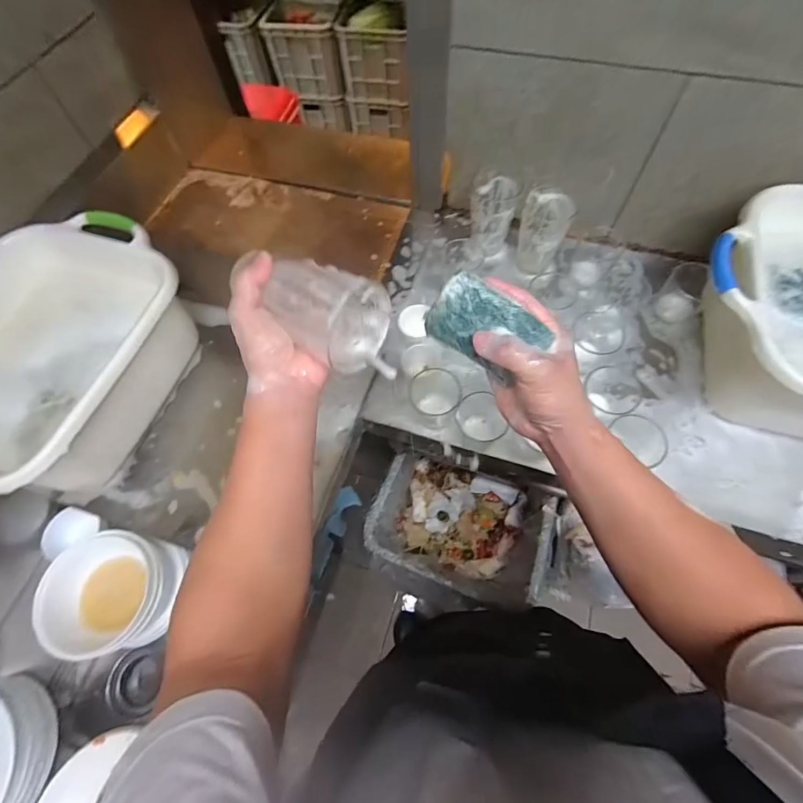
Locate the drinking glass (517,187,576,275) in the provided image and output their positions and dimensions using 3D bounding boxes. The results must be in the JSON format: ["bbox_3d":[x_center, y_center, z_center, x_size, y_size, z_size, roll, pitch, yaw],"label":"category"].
[{"bbox_3d":[0.260,-0.314,0.747,0.082,0.127,0.097,21,68,12],"label":"drinking glass"}]

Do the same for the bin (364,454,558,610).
[{"bbox_3d":[0.128,0.278,0.926,0.362,0.195,0.271,20,68,11],"label":"bin"}]

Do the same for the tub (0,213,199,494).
[{"bbox_3d":[-0.555,-0.064,0.649,0.337,0.166,0.456,15,67,9],"label":"tub"}]

